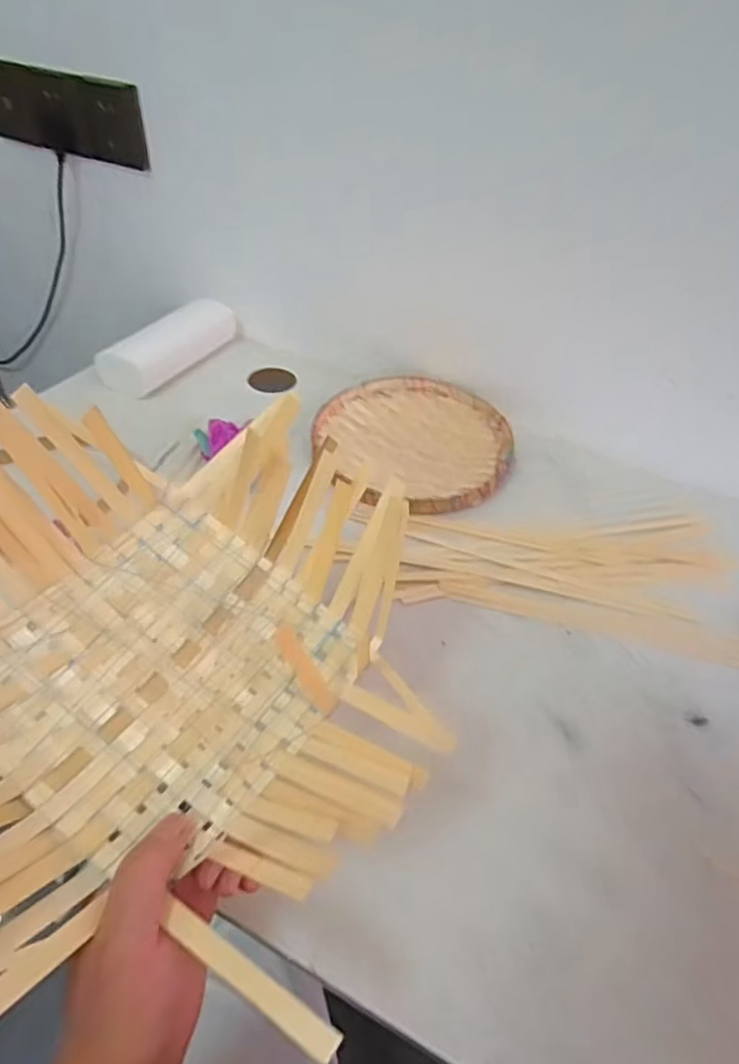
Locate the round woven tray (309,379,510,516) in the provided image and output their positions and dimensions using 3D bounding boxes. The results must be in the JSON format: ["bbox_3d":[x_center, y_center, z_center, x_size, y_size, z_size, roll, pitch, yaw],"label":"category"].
[{"bbox_3d":[0.049,-0.098,0.662,0.199,0.030,0.216,2,42,-2],"label":"round woven tray"}]

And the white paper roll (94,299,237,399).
[{"bbox_3d":[-0.244,-0.234,0.740,0.068,0.058,0.183,19,44,16],"label":"white paper roll"}]

